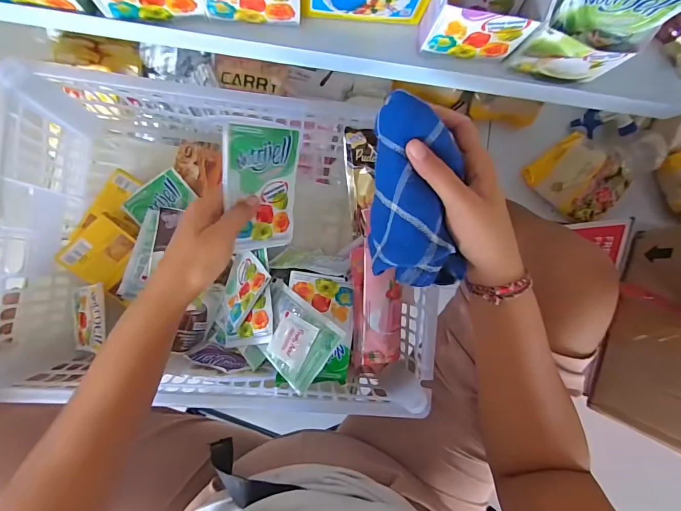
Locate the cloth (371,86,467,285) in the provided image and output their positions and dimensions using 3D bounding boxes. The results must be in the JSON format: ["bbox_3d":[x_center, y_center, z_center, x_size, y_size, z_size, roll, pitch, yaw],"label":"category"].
[{"bbox_3d":[0.056,-0.046,0.283,0.064,0.050,0.142,-8,103,-6],"label":"cloth"}]

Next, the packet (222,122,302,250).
[{"bbox_3d":[-0.071,-0.062,0.344,0.078,0.008,0.112,-13,116,-44],"label":"packet"}]

